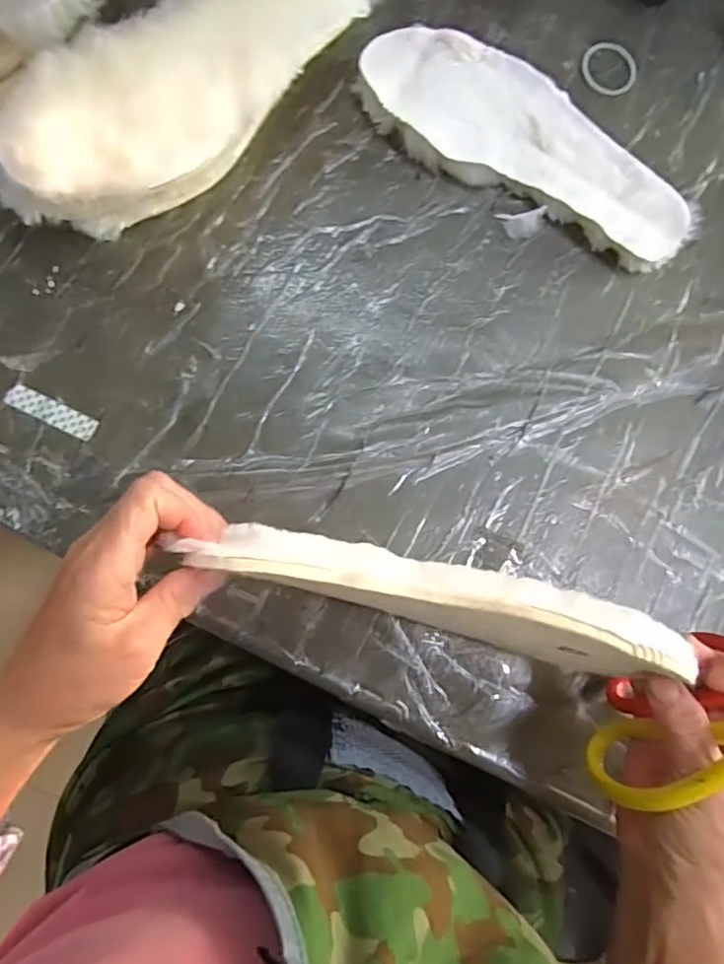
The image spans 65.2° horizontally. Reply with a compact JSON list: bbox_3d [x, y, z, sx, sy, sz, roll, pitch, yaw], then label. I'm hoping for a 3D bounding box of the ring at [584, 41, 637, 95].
[{"bbox_3d":[0.189,-0.315,0.431,0.043,0.004,0.041,1,82,-6],"label":"ring"}]

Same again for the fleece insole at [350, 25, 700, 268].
[{"bbox_3d":[0.120,-0.242,0.407,0.252,0.020,0.091,26,81,-2],"label":"fleece insole"}]

